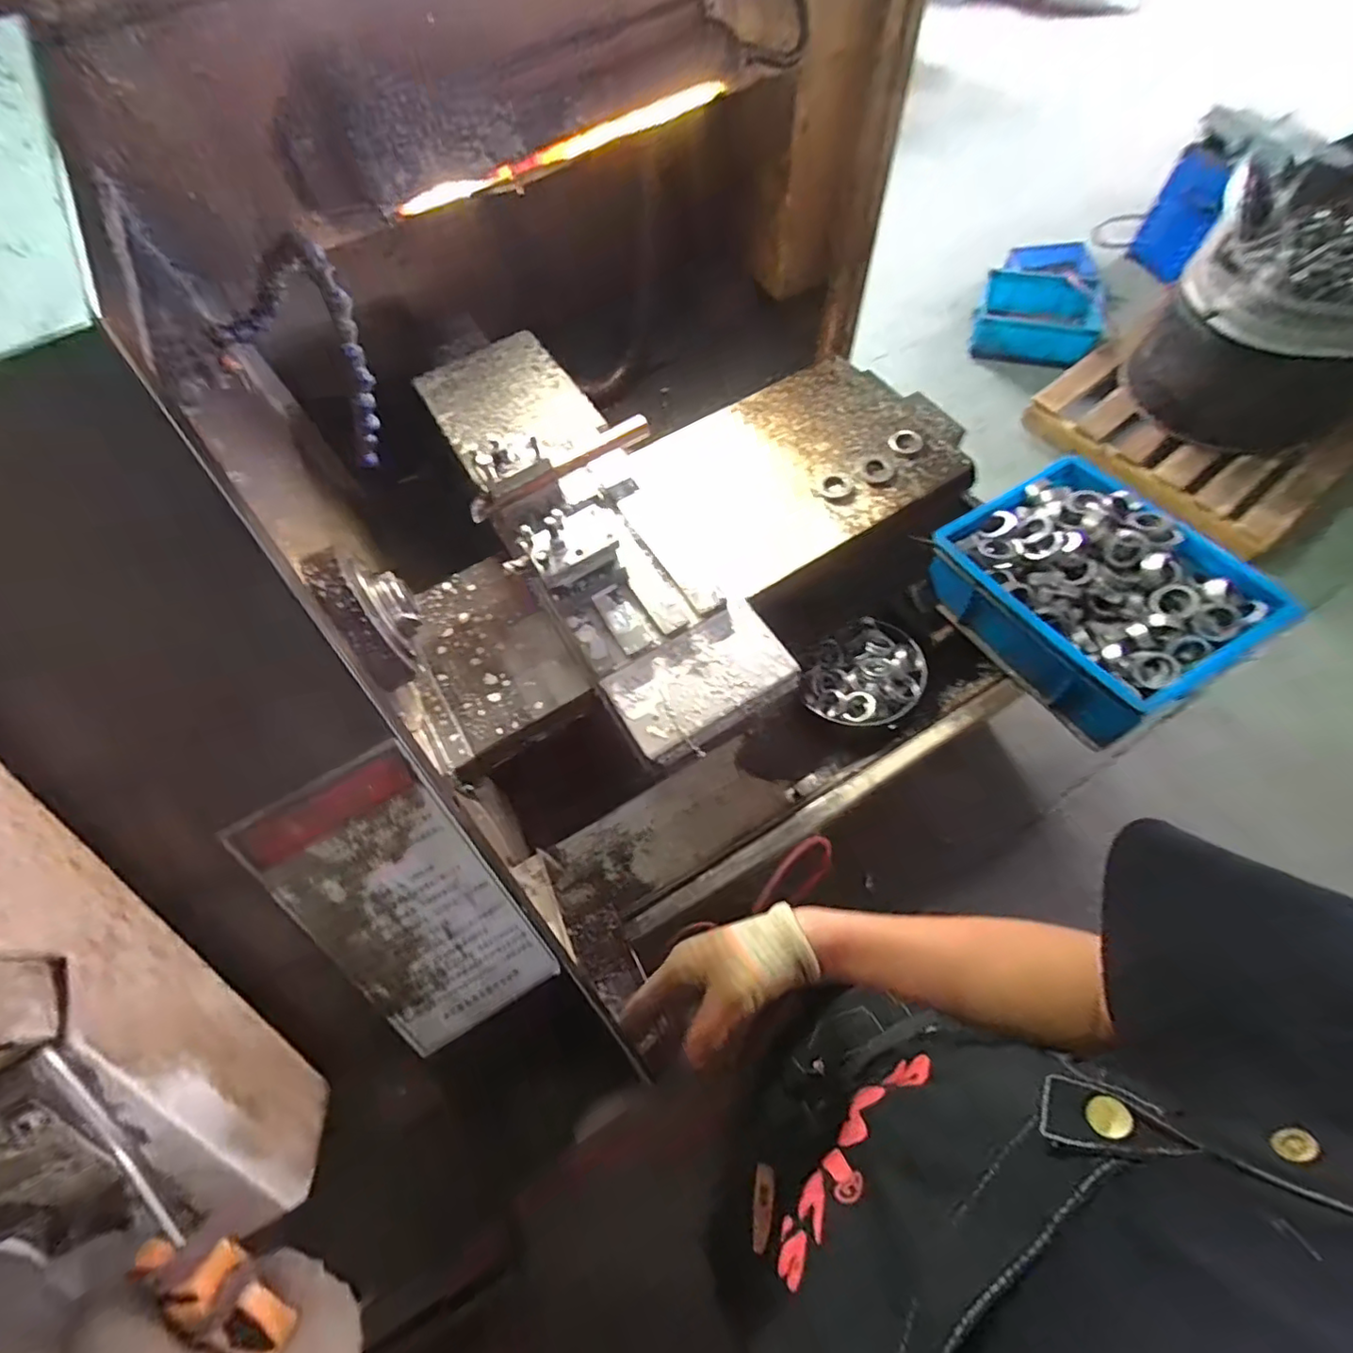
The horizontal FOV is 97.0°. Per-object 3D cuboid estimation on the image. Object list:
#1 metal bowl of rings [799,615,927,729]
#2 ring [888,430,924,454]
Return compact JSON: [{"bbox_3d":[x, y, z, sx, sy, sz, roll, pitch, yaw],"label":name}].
[{"bbox_3d":[0.280,-0.009,0.899,0.168,0.057,0.170,-1,65,2],"label":"metal bowl of rings"},{"bbox_3d":[0.344,-0.352,0.900,0.050,0.015,0.040,25,68,14],"label":"ring"}]

